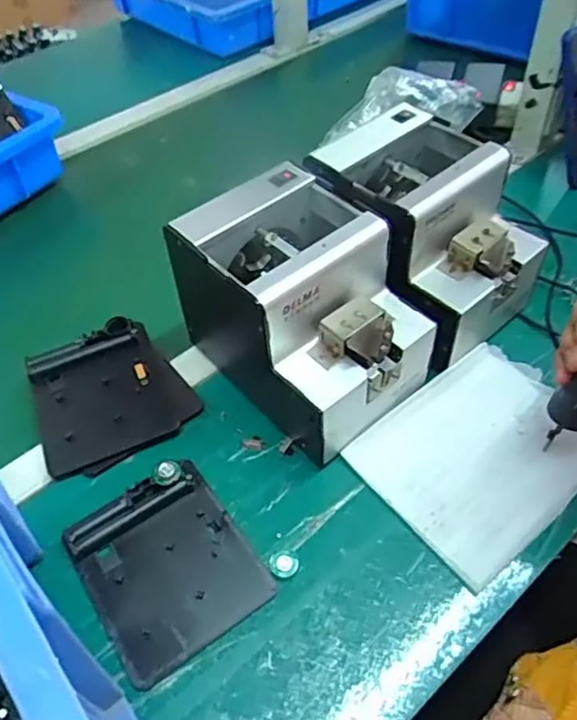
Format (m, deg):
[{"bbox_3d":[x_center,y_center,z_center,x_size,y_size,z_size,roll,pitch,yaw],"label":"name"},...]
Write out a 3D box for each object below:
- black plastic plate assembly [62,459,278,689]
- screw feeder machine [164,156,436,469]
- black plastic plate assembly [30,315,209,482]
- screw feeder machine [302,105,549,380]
[{"bbox_3d":[-0.088,0.145,0.439,0.111,0.023,0.127,-30,55,-20],"label":"black plastic plate assembly"},{"bbox_3d":[0.018,-0.042,0.501,0.137,0.143,0.174,-35,56,-23],"label":"screw feeder machine"},{"bbox_3d":[-0.158,0.024,0.534,0.128,0.024,0.121,-25,53,-16],"label":"black plastic plate assembly"},{"bbox_3d":[0.115,-0.116,0.557,0.144,0.139,0.190,-36,57,-24],"label":"screw feeder machine"}]

